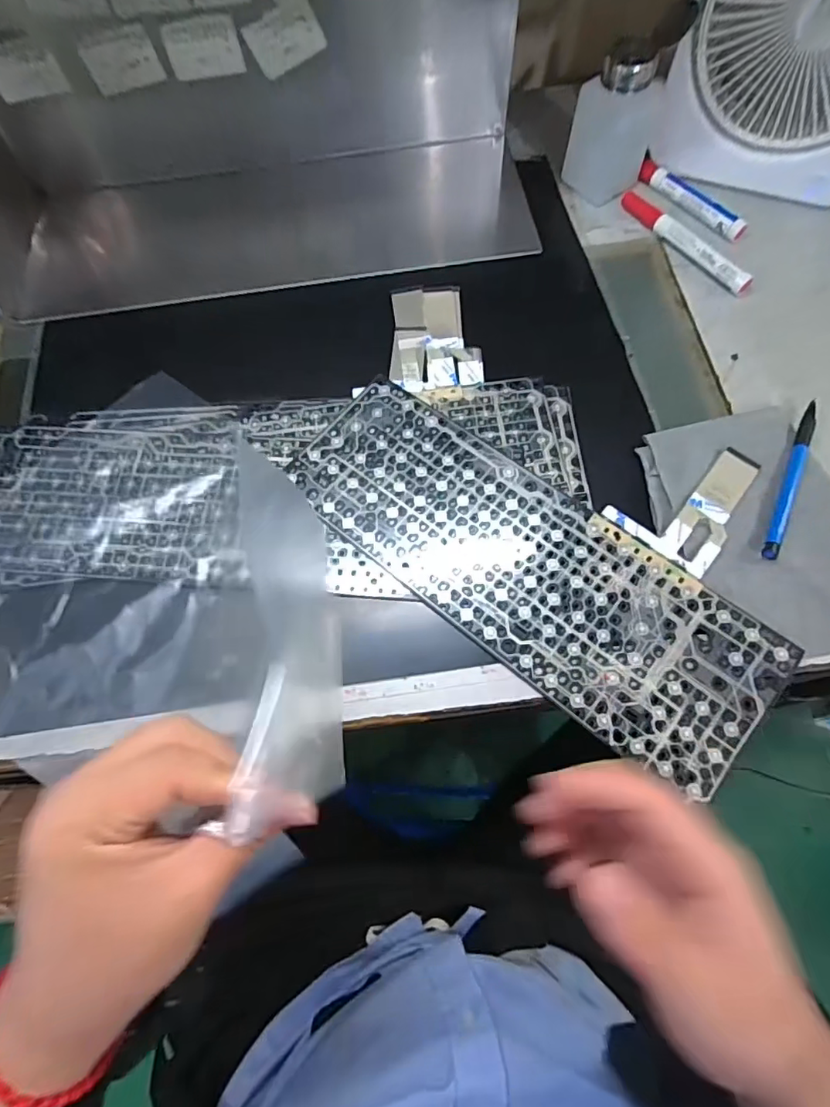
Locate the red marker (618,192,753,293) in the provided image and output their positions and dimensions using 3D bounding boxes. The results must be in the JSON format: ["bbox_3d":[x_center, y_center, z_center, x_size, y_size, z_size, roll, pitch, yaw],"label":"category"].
[{"bbox_3d":[0.231,-0.273,0.466,0.016,0.019,0.145,-33,69,-11],"label":"red marker"}]

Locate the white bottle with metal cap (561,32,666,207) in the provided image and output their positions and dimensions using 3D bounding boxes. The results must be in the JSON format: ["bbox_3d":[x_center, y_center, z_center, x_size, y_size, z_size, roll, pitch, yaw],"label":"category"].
[{"bbox_3d":[0.171,-0.371,0.458,0.066,0.105,0.048,18,69,11],"label":"white bottle with metal cap"}]

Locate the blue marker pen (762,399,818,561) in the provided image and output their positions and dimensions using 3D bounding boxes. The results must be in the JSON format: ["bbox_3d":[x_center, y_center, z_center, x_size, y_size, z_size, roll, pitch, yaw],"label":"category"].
[{"bbox_3d":[0.259,-0.054,0.366,0.011,0.006,0.134,25,70,13],"label":"blue marker pen"}]

